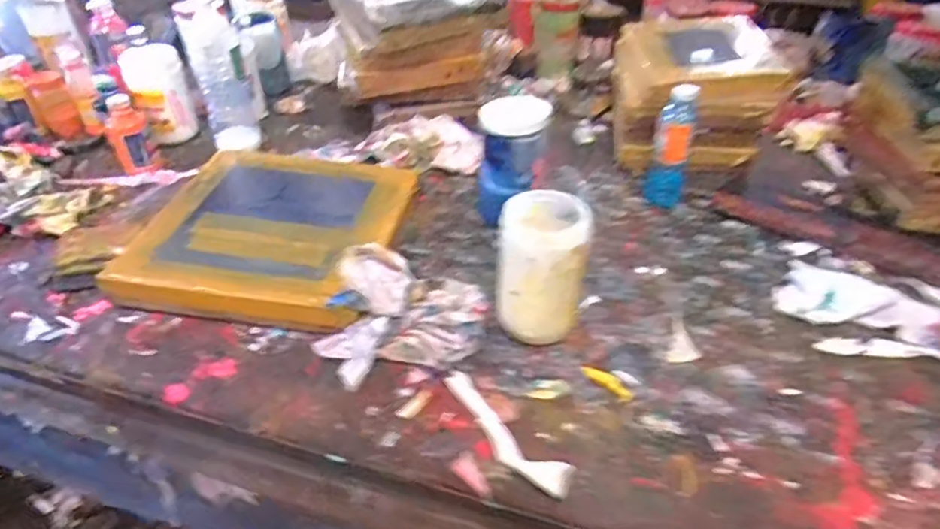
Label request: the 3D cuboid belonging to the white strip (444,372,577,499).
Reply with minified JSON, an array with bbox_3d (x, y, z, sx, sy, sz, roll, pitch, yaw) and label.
[{"bbox_3d":[0.033,0.170,0.603,0.043,0.014,0.174,-32,49,-32],"label":"white strip"}]

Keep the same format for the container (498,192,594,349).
[{"bbox_3d":[0.081,0.013,0.679,0.096,0.178,0.098,0,40,0],"label":"container"}]

